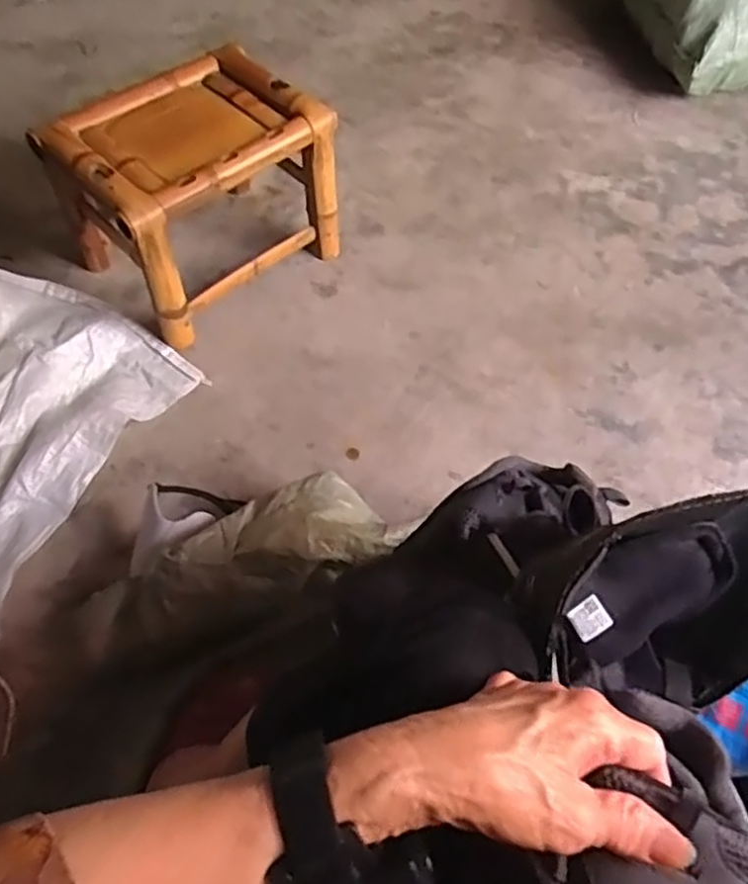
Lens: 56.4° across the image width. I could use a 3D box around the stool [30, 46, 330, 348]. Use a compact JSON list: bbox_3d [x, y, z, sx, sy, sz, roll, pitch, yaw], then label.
[{"bbox_3d":[-0.284,-0.398,1.116,0.349,0.271,0.296,-38,65,-24],"label":"stool"}]

